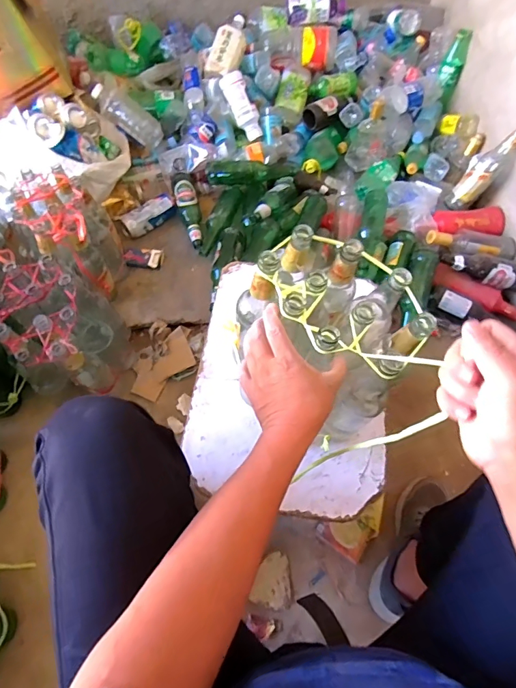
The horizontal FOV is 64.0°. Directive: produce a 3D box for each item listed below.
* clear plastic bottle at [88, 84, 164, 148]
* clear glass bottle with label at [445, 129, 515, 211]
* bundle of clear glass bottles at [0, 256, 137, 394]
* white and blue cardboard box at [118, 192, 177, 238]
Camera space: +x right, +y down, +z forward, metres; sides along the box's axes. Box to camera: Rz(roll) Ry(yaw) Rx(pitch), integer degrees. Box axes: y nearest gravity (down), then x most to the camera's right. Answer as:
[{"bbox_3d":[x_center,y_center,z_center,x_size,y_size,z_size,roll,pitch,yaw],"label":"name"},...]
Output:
[{"bbox_3d":[-0.369,-0.648,1.176,0.207,0.063,0.069,28,52,-36],"label":"clear plastic bottle"},{"bbox_3d":[0.628,-0.483,1.132,0.066,0.256,0.085,-8,56,-44],"label":"clear glass bottle with label"},{"bbox_3d":[-0.397,-0.029,0.870,0.208,0.233,0.245,-26,66,-17],"label":"bundle of clear glass bottles"},{"bbox_3d":[-0.312,-0.370,1.181,0.167,0.056,0.065,-40,70,-23],"label":"white and blue cardboard box"}]

